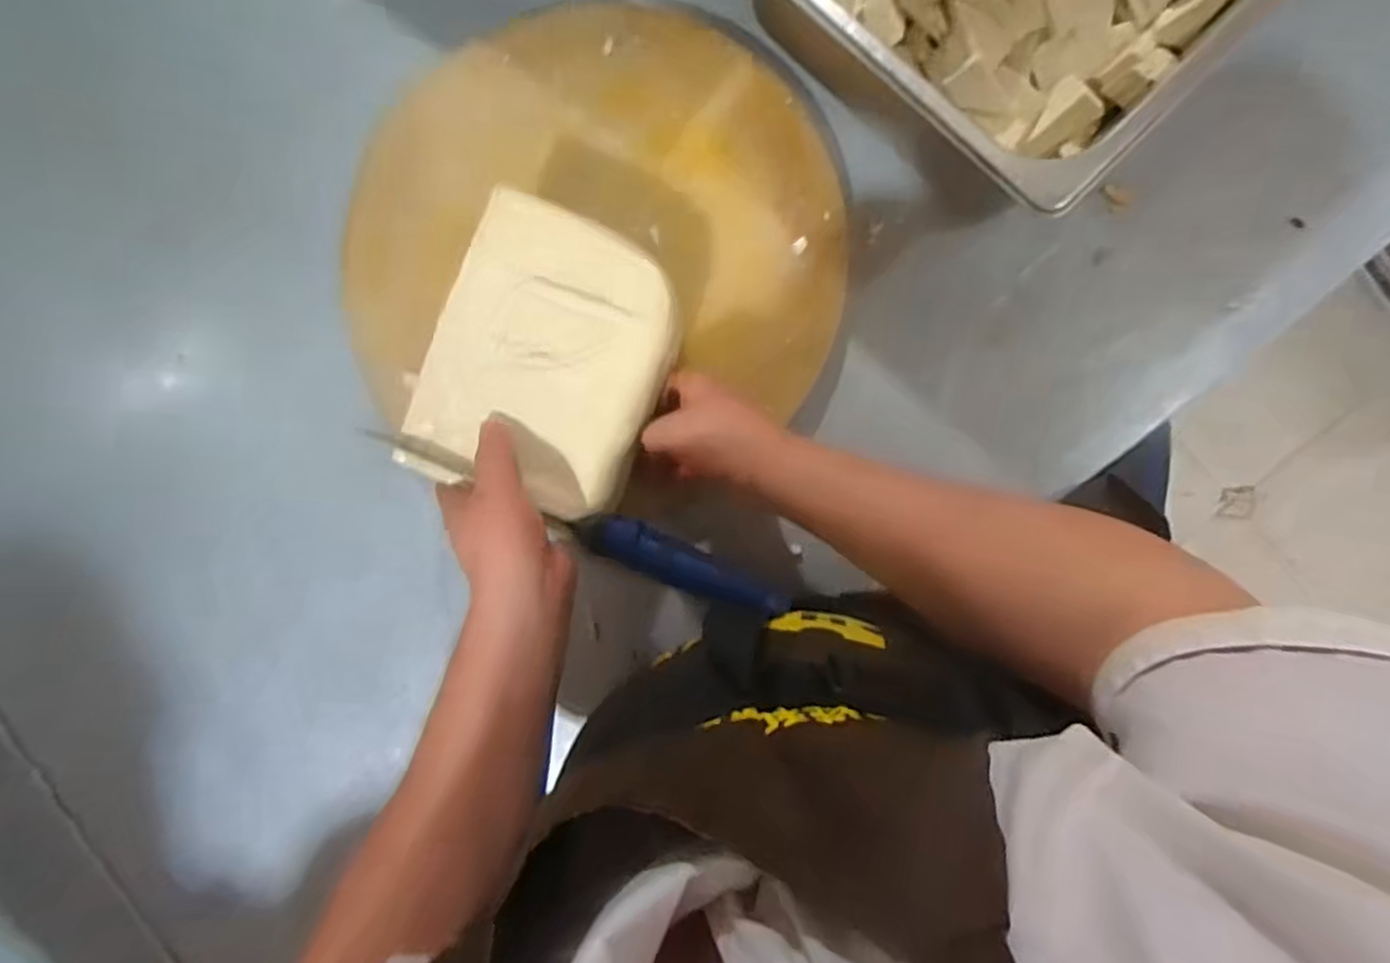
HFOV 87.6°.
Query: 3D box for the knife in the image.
[{"bbox_3d":[-0.077,0.025,0.470,0.286,0.021,0.025,23,93,6],"label":"knife"}]

